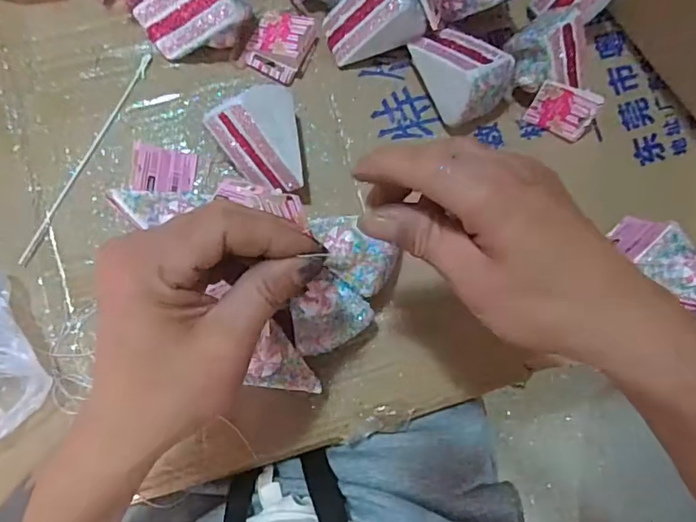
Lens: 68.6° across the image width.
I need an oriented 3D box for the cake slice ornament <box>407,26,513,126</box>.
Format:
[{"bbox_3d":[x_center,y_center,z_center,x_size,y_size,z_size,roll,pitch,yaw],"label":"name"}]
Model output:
[{"bbox_3d":[0.104,-0.176,0.463,0.058,0.071,0.087,-25,85,-8],"label":"cake slice ornament"}]

